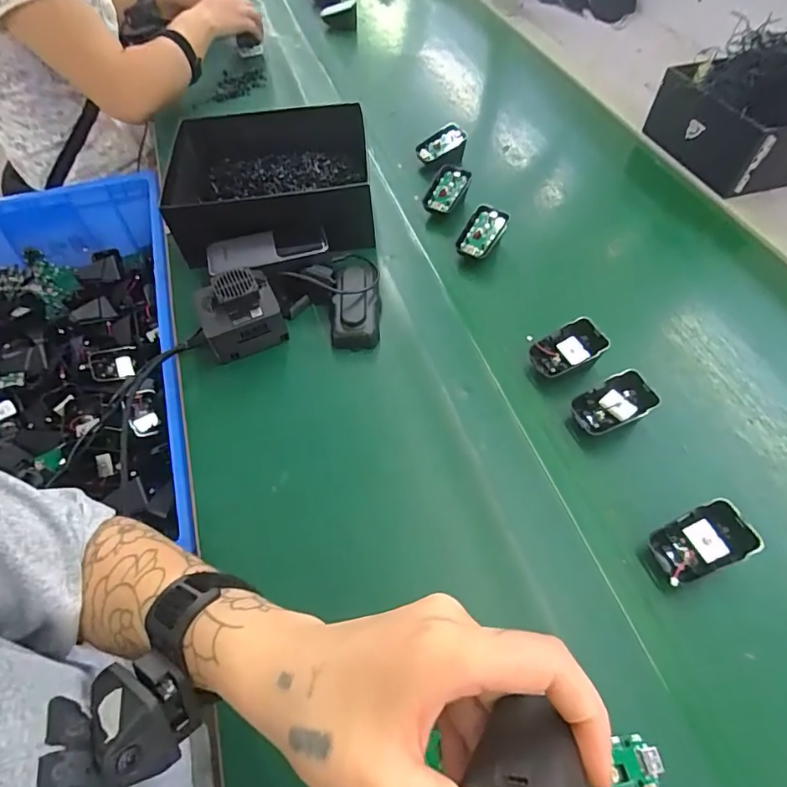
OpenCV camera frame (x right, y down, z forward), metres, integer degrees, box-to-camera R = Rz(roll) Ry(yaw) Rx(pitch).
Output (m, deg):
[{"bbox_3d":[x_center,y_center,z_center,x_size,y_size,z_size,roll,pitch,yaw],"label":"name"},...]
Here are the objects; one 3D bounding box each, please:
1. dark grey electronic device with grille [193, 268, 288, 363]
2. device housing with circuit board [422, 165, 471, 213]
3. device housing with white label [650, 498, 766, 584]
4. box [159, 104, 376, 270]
[{"bbox_3d":[-0.160,-0.084,0.515,0.076,0.055,0.076,-23,55,-11],"label":"dark grey electronic device with grille"},{"bbox_3d":[0.070,-0.263,0.640,0.043,0.016,0.069,26,82,10],"label":"device housing with circuit board"},{"bbox_3d":[0.235,0.118,0.386,0.067,0.044,0.044,-20,57,-11],"label":"device housing with white label"},{"bbox_3d":[-0.154,-0.262,0.622,0.244,0.081,0.193,-10,54,-2],"label":"box"}]

